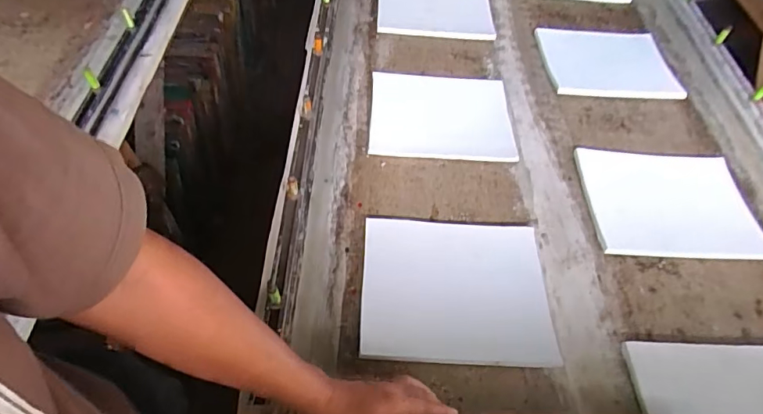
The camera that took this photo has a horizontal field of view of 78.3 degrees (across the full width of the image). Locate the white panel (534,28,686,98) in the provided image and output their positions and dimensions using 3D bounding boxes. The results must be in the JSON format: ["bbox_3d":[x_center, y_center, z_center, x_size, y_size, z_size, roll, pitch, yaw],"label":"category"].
[{"bbox_3d":[0.500,-0.327,1.051,0.263,0.023,0.236,0,53,4],"label":"white panel"}]

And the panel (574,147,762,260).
[{"bbox_3d":[0.489,-0.011,0.807,0.268,0.023,0.211,4,57,-1],"label":"panel"}]

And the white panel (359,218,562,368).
[{"bbox_3d":[0.109,0.120,0.700,0.271,0.015,0.224,4,57,-1],"label":"white panel"}]

